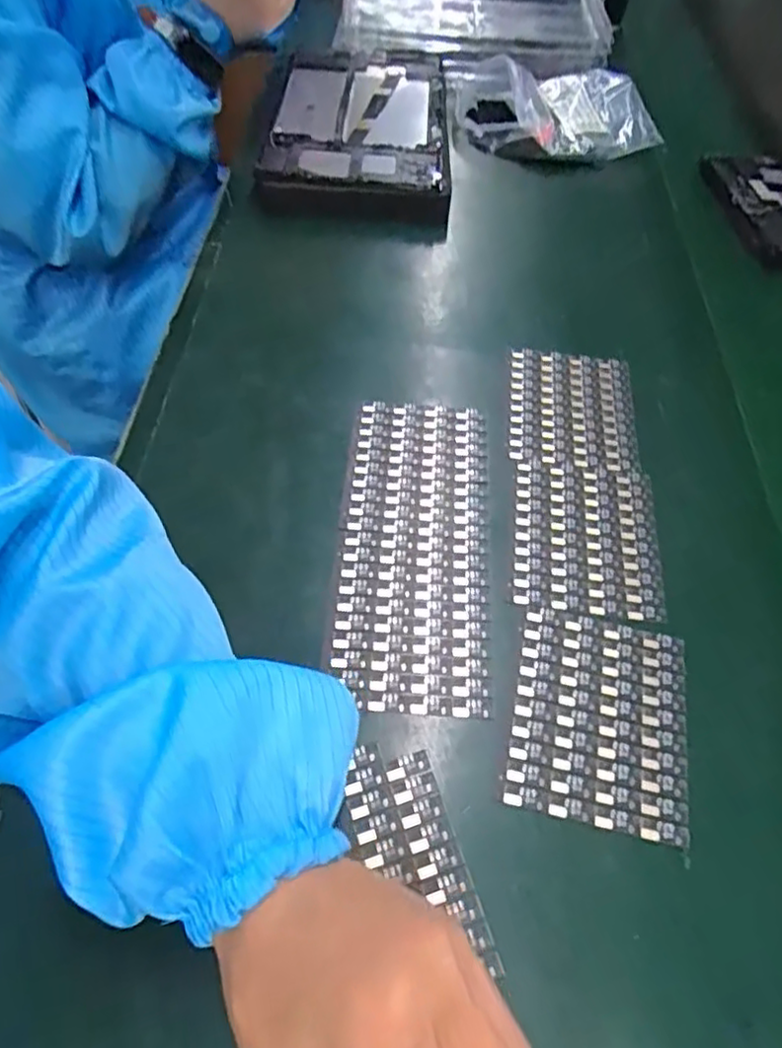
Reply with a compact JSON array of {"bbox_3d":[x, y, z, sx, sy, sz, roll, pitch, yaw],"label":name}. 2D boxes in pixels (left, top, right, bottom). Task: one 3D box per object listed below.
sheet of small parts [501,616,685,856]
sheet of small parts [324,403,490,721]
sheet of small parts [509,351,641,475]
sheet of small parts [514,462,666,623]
[{"bbox_3d":[0.100,0.092,0.314,0.081,0.004,0.100,13,56,5],"label":"sheet of small parts"},{"bbox_3d":[0.014,0.007,0.368,0.081,0.006,0.198,5,56,-1],"label":"sheet of small parts"},{"bbox_3d":[0.120,-0.079,0.433,0.080,0.004,0.103,8,56,1],"label":"sheet of small parts"},{"bbox_3d":[0.111,0.006,0.372,0.080,0.004,0.101,8,56,2],"label":"sheet of small parts"}]

